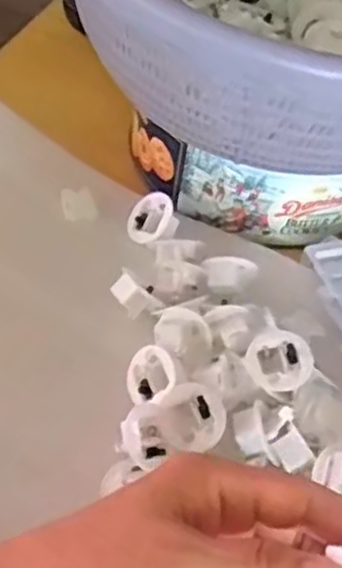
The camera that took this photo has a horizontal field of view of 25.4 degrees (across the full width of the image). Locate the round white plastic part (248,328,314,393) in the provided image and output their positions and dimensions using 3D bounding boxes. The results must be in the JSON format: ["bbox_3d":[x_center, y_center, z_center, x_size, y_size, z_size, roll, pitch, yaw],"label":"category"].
[{"bbox_3d":[0.055,0.041,0.386,0.032,0.014,0.032,-4,58,7],"label":"round white plastic part"}]

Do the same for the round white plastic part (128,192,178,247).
[{"bbox_3d":[-0.011,-0.038,0.457,0.031,0.010,0.031,-8,78,35],"label":"round white plastic part"}]

